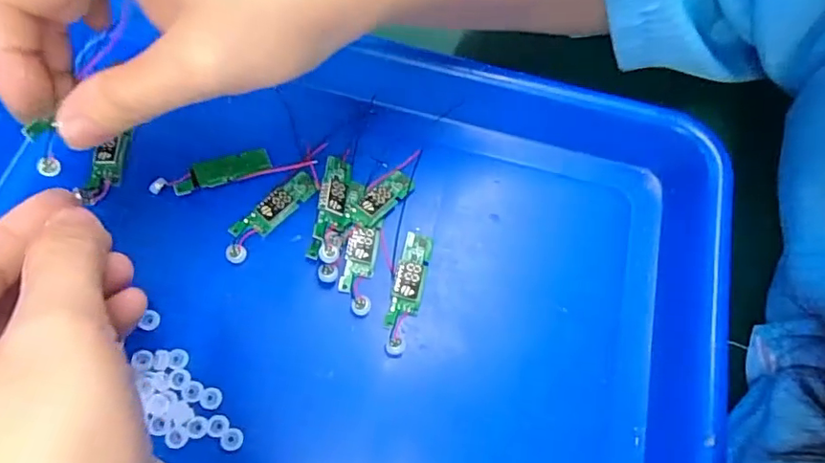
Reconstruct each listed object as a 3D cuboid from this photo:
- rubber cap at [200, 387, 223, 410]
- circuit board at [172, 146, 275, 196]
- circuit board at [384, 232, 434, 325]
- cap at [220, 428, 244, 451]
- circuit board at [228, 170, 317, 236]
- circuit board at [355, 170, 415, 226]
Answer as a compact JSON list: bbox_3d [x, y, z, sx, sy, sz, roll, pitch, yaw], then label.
[{"bbox_3d":[-0.077,0.064,0.210,0.008,0.004,0.008,1,67,-2],"label":"rubber cap"},{"bbox_3d":[-0.085,-0.028,0.245,0.042,0.004,0.013,-25,70,-25],"label":"circuit board"},{"bbox_3d":[-0.001,0.021,0.233,0.013,0.007,0.040,11,66,3],"label":"circuit board"},{"bbox_3d":[-0.068,0.077,0.204,0.008,0.004,0.008,1,67,-2],"label":"cap"},{"bbox_3d":[-0.061,-0.011,0.242,0.013,0.005,0.041,39,70,14],"label":"circuit board"},{"bbox_3d":[-0.013,-0.015,0.245,0.013,0.006,0.031,40,71,13],"label":"circuit board"}]

